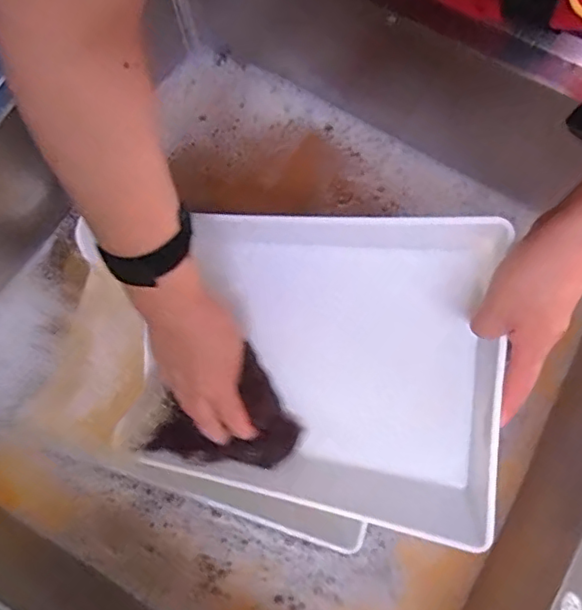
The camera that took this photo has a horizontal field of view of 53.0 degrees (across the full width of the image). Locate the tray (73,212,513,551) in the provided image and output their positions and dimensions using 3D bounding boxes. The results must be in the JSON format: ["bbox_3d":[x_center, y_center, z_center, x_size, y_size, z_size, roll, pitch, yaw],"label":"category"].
[{"bbox_3d":[0.003,0.047,0.494,0.330,0.065,0.240,6,97,22],"label":"tray"}]

